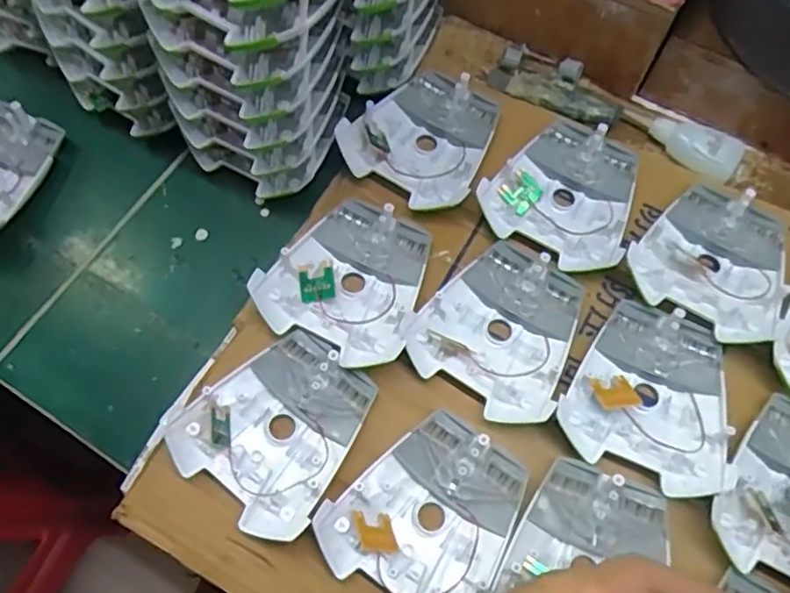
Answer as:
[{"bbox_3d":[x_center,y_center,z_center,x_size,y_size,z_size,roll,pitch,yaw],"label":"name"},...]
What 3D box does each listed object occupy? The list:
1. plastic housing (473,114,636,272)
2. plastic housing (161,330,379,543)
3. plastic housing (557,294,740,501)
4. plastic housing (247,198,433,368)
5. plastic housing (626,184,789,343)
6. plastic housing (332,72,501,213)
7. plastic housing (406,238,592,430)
[{"bbox_3d":[0.121,-0.077,0.438,0.097,0.021,0.107,28,71,11],"label":"plastic housing"},{"bbox_3d":[-0.069,0.076,0.377,0.095,0.025,0.106,36,73,13],"label":"plastic housing"},{"bbox_3d":[0.159,0.058,0.384,0.095,0.017,0.106,22,70,9],"label":"plastic housing"},{"bbox_3d":[-0.027,-0.014,0.410,0.095,0.021,0.105,25,71,10],"label":"plastic housing"},{"bbox_3d":[0.213,-0.028,0.419,0.093,0.021,0.108,29,72,11],"label":"plastic housing"},{"bbox_3d":[0.023,-0.119,0.456,0.095,0.020,0.108,31,72,12],"label":"plastic housing"},{"bbox_3d":[0.069,0.018,0.401,0.093,0.016,0.107,31,72,12],"label":"plastic housing"}]

